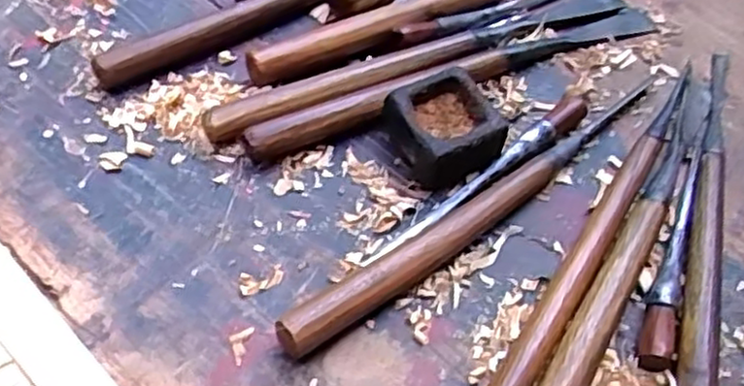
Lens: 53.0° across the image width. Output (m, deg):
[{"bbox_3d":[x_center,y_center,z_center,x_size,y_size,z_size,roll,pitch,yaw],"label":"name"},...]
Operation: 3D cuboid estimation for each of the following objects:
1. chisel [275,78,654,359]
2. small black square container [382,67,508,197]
[{"bbox_3d":[0.057,0.004,0.354,0.239,0.020,0.016,-33,65,-24],"label":"chisel"},{"bbox_3d":[0.036,-0.033,0.373,0.045,0.027,0.054,-23,61,-19],"label":"small black square container"}]

